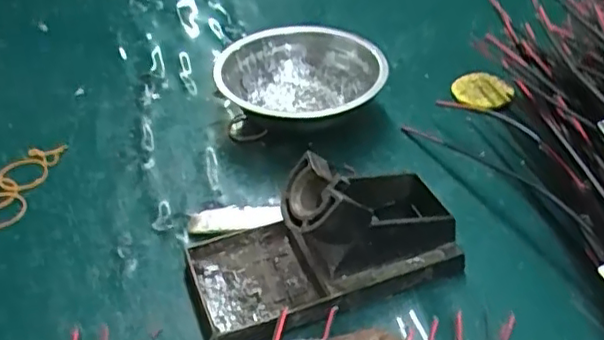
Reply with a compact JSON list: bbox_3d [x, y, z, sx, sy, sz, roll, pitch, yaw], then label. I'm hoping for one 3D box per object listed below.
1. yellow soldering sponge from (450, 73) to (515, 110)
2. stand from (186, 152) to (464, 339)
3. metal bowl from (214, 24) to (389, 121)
[{"bbox_3d":[0.143,-0.063,0.509,0.046,0.007,0.041,-13,41,-12],"label":"yellow soldering sponge"},{"bbox_3d":[0.012,0.032,0.353,0.150,0.063,0.081,-19,43,-17],"label":"stand"},{"bbox_3d":[-0.002,-0.068,0.503,0.125,0.043,0.125,-2,40,2],"label":"metal bowl"}]

